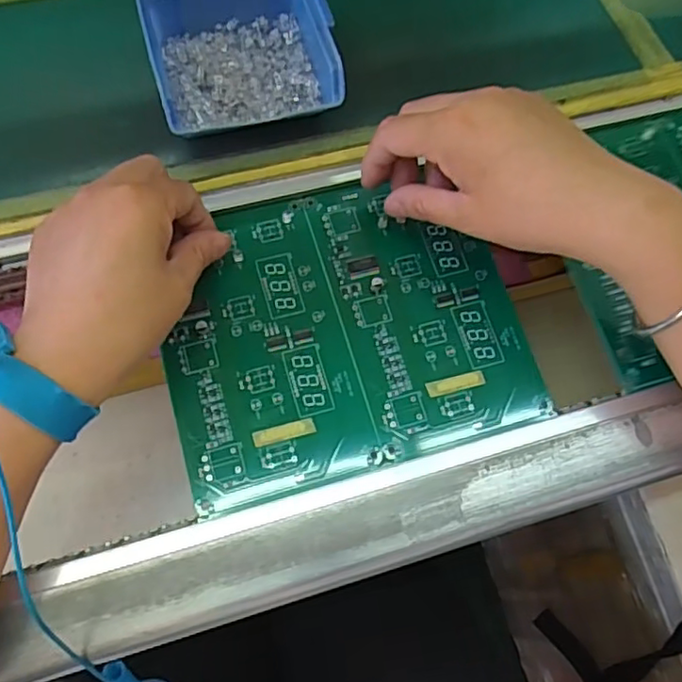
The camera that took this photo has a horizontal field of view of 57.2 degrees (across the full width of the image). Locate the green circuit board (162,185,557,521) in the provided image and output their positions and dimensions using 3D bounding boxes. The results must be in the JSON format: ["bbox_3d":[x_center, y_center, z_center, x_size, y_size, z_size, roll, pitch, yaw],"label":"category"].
[{"bbox_3d":[0.001,-0.010,0.365,0.201,0.004,0.168,-15,71,-10],"label":"green circuit board"}]

